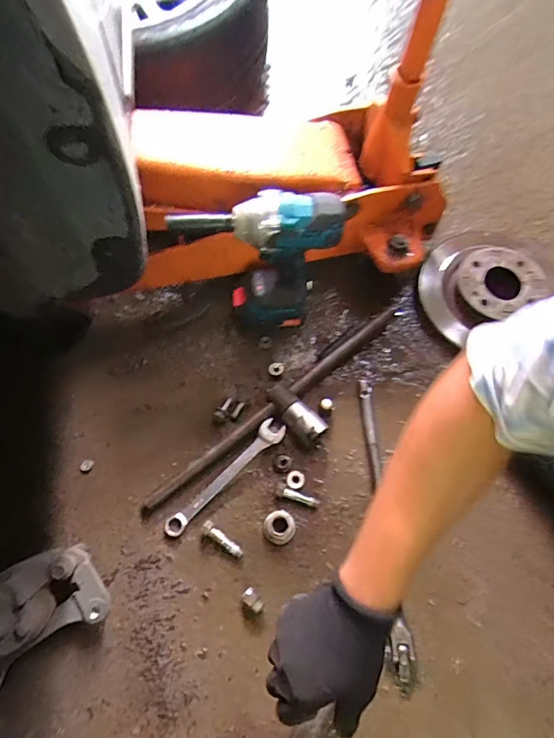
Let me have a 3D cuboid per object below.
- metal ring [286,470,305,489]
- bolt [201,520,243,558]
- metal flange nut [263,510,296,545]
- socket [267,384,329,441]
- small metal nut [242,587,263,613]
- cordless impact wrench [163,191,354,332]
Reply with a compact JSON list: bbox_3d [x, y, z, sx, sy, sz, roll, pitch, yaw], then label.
[{"bbox_3d":[0.026,0.153,0.617,0.025,0.007,0.025,0,66,0],"label":"metal ring"},{"bbox_3d":[-0.071,0.222,0.584,0.062,0.013,0.016,32,70,13],"label":"bolt"},{"bbox_3d":[0.004,0.209,0.591,0.042,0.018,0.041,0,66,0],"label":"metal flange nut"},{"bbox_3d":[0.026,0.064,0.637,0.037,0.039,0.094,-39,72,-16],"label":"socket"},{"bbox_3d":[-0.030,0.286,0.552,0.028,0.016,0.016,42,72,16],"label":"small metal nut"},{"bbox_3d":[-0.023,-0.143,0.617,0.205,0.232,0.076,9,66,4],"label":"cordless impact wrench"}]

